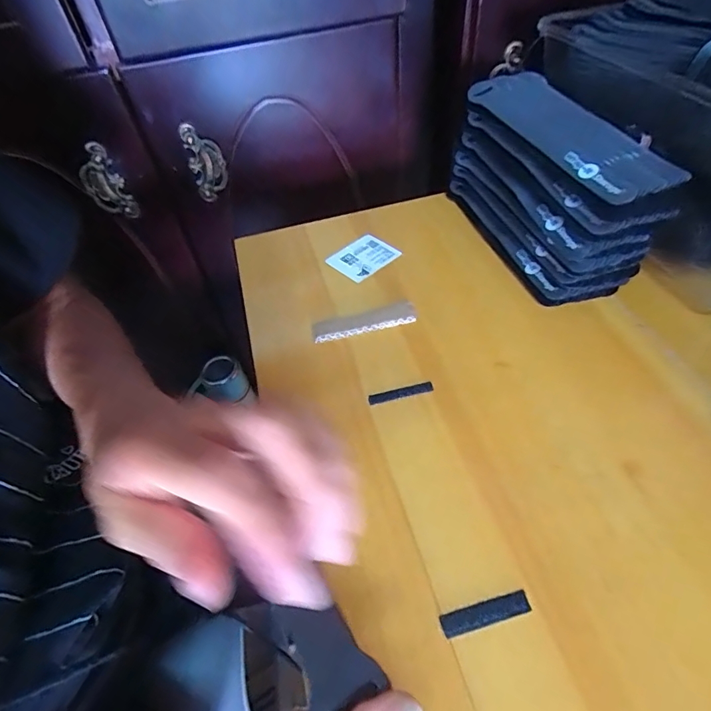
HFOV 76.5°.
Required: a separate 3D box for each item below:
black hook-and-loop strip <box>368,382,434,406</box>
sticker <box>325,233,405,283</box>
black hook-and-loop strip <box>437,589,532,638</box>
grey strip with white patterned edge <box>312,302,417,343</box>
[{"bbox_3d":[0.033,0.028,0.327,0.047,0.004,0.008,-12,49,-4],"label":"black hook-and-loop strip"},{"bbox_3d":[0.008,-0.096,0.437,0.059,0.004,0.052,-37,55,-23],"label":"sticker"},{"bbox_3d":[0.067,0.132,0.231,0.047,0.004,0.010,-14,49,-5],"label":"black hook-and-loop strip"},{"bbox_3d":[0.007,-0.028,0.372,0.085,0.010,0.022,-14,49,-5],"label":"grey strip with white patterned edge"}]

